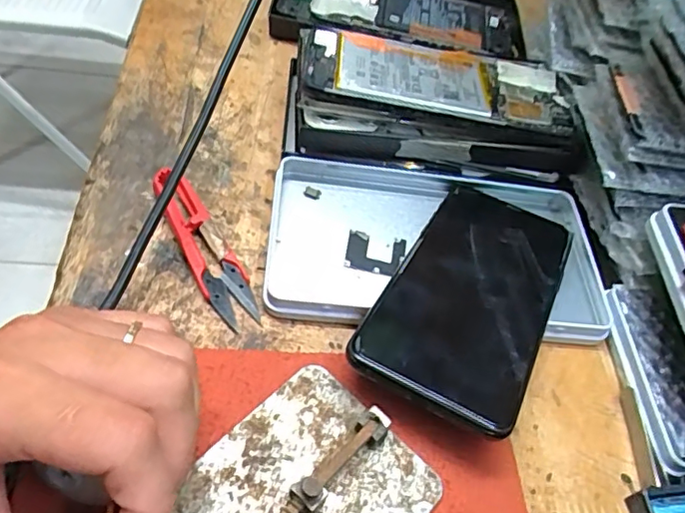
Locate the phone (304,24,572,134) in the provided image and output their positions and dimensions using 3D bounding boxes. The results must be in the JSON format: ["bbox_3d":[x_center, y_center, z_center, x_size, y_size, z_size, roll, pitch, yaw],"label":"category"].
[{"bbox_3d":[0.056,-0.109,0.343,0.158,0.011,0.070,8,56,-4],"label":"phone"}]

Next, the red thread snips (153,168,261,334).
[{"bbox_3d":[-0.071,-0.008,0.292,0.024,0.013,0.099,-20,59,-24],"label":"red thread snips"}]

